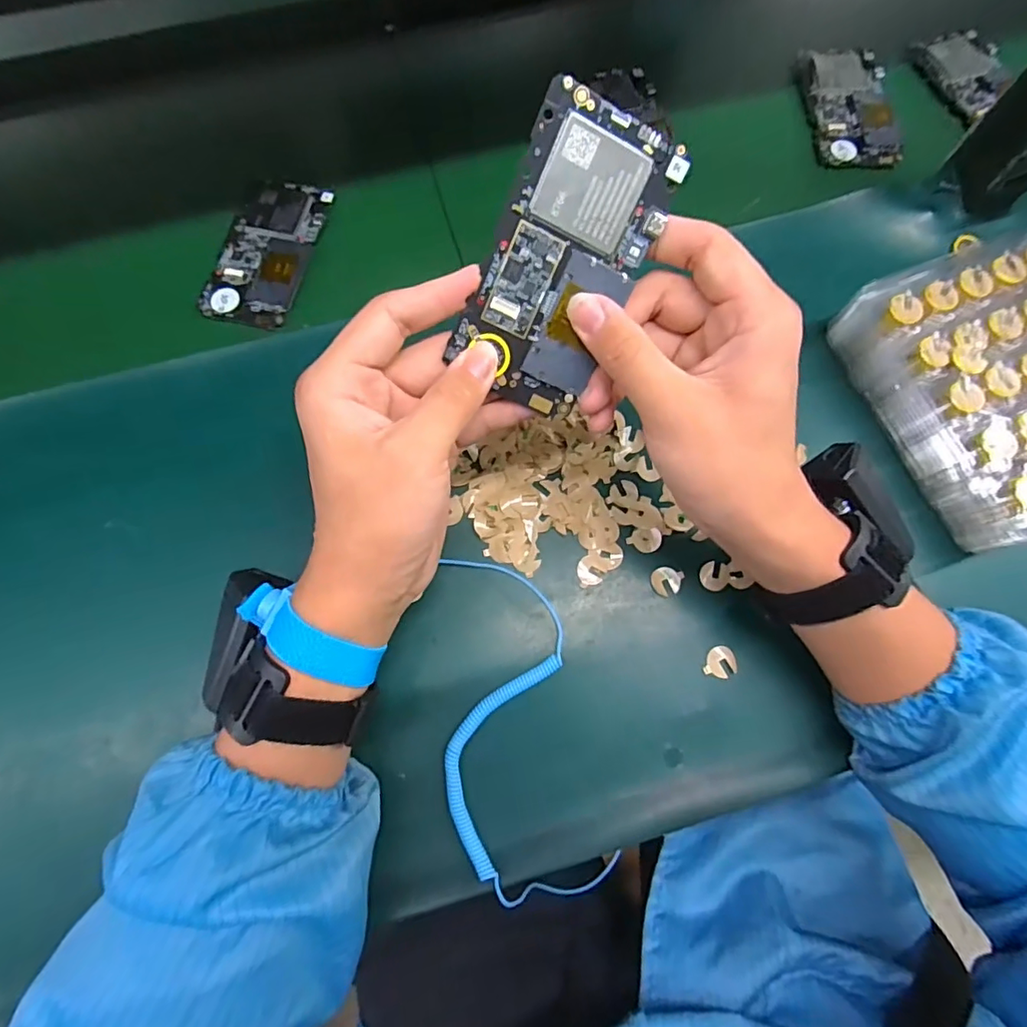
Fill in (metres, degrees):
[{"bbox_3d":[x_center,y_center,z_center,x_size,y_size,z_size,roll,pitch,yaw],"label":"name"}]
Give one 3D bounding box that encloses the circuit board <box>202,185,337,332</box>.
[{"bbox_3d":[-0.180,-0.194,0.395,0.063,0.009,0.123,11,73,10],"label":"circuit board"}]

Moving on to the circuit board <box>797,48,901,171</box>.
[{"bbox_3d":[0.272,-0.329,0.436,0.064,0.010,0.124,-6,71,5],"label":"circuit board"}]

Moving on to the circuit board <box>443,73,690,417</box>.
[{"bbox_3d":[0.022,-0.111,0.238,0.064,0.006,0.123,22,107,-10],"label":"circuit board"}]

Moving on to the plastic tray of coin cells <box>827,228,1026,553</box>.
[{"bbox_3d":[0.309,-0.087,0.338,0.151,0.056,0.183,-23,71,-1],"label":"plastic tray of coin cells"}]

